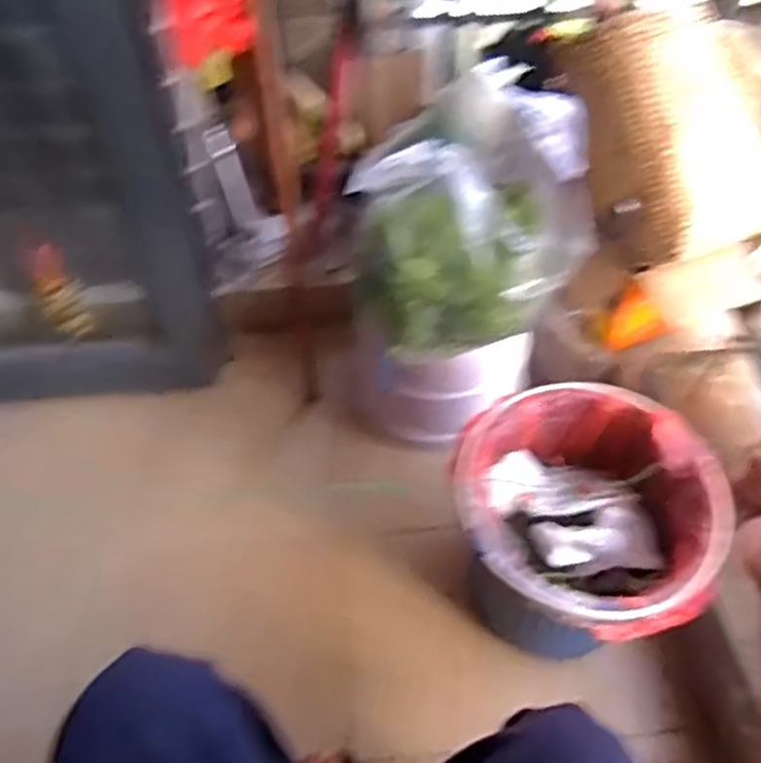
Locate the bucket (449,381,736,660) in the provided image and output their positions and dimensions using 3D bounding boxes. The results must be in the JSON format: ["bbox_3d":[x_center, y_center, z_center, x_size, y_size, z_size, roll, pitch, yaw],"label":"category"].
[{"bbox_3d":[0.221,0.194,0.953,0.261,0.282,0.287,0,54,0],"label":"bucket"}]

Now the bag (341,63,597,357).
[{"bbox_3d":[0.103,-0.228,0.976,0.270,0.245,0.289,4,54,3],"label":"bag"}]

